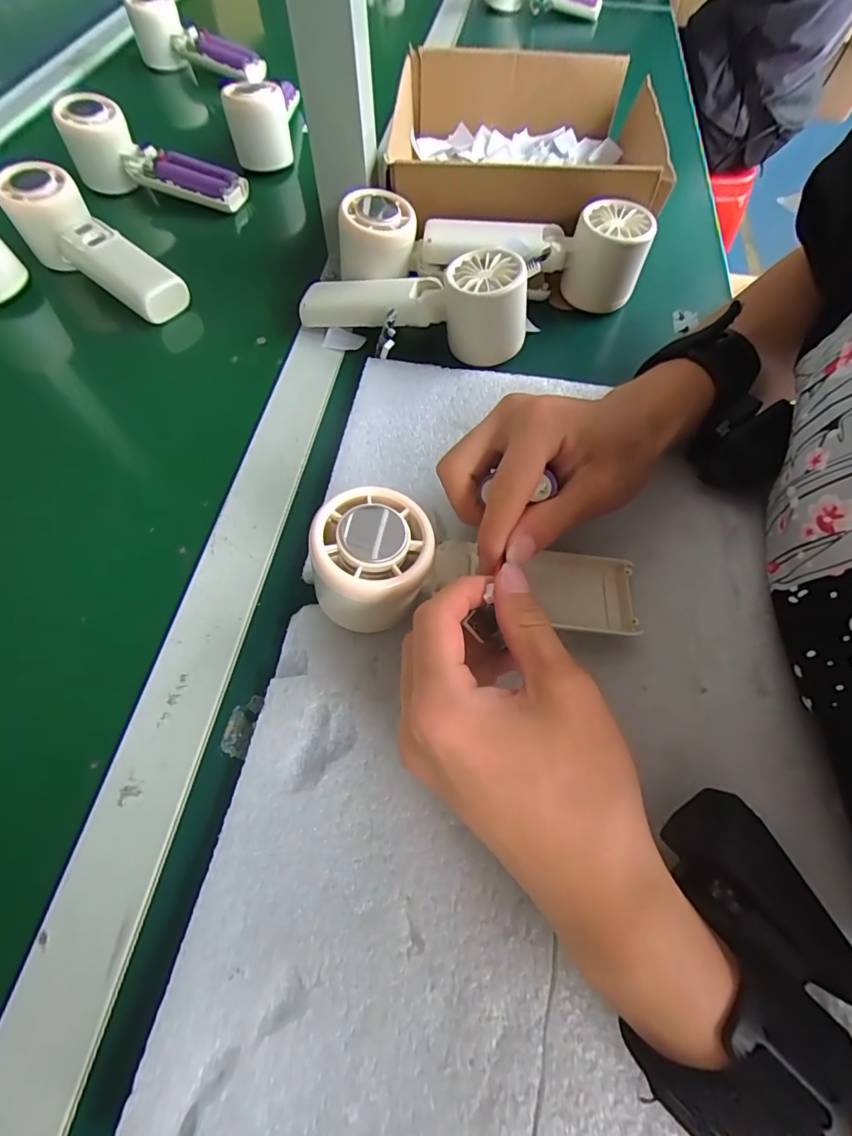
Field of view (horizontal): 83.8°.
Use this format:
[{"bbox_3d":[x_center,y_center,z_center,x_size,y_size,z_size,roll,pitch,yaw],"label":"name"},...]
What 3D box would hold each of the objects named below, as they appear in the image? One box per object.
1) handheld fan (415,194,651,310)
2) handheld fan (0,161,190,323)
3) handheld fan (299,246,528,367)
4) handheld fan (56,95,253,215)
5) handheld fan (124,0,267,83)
[{"bbox_3d":[0.080,-0.236,0.363,0.162,0.050,0.055,1,63,2],"label":"handheld fan"},{"bbox_3d":[-0.263,-0.253,0.387,0.163,0.051,0.050,37,69,5],"label":"handheld fan"},{"bbox_3d":[-0.012,-0.185,0.333,0.165,0.048,0.065,10,64,7],"label":"handheld fan"},{"bbox_3d":[-0.254,-0.385,0.442,0.158,0.059,0.043,12,64,8],"label":"handheld fan"},{"bbox_3d":[-0.287,-0.652,0.579,0.175,0.057,0.050,29,68,15],"label":"handheld fan"}]

